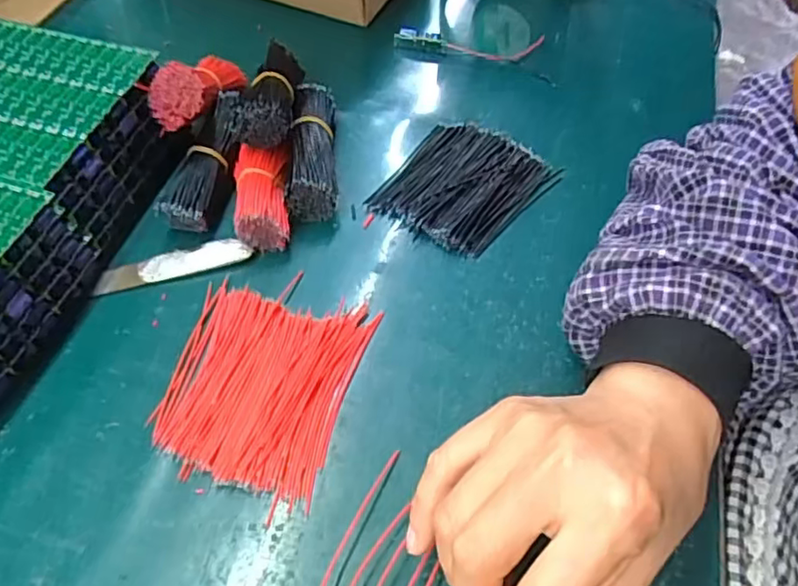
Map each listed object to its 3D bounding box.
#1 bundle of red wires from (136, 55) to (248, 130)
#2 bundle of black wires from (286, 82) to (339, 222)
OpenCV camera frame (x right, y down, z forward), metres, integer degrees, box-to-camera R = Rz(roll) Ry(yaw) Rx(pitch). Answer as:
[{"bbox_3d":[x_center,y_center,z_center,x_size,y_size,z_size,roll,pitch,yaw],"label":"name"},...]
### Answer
[{"bbox_3d":[-0.129,-0.142,0.418,0.036,0.035,0.103,4,31,6],"label":"bundle of red wires"},{"bbox_3d":[-0.056,-0.096,0.418,0.029,0.037,0.101,-2,55,-3],"label":"bundle of black wires"}]

